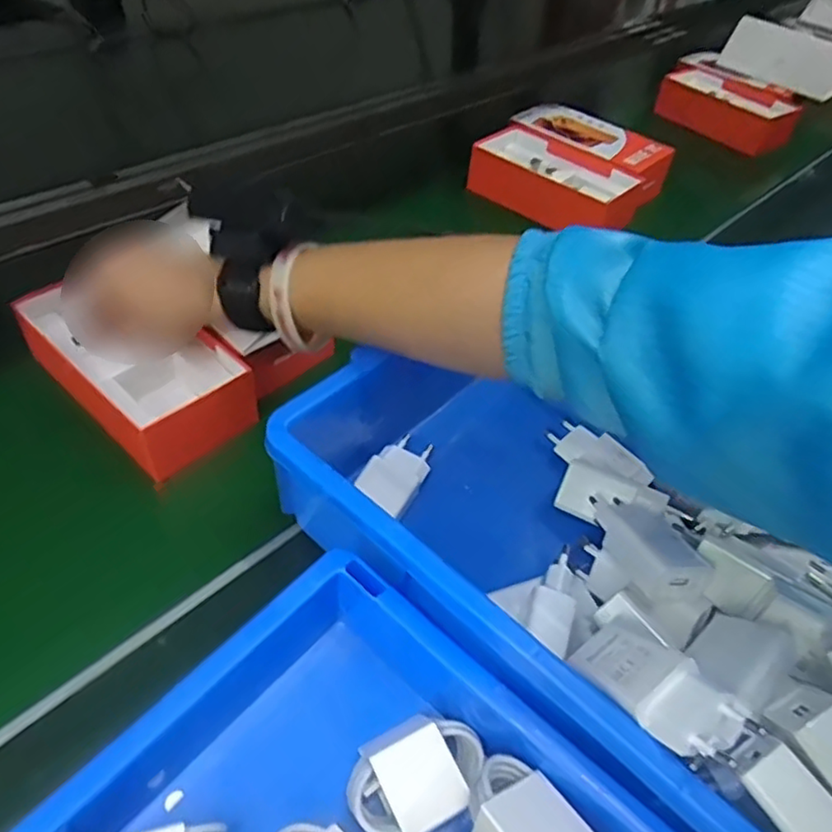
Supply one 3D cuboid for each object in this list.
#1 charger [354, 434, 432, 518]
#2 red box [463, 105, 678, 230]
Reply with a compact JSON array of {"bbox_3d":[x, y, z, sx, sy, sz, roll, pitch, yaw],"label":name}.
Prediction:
[{"bbox_3d":[-0.012,0.041,0.430,0.038,0.022,0.068,23,47,15],"label":"charger"},{"bbox_3d":[0.180,-0.289,0.748,0.201,0.053,0.191,30,49,21],"label":"red box"}]

